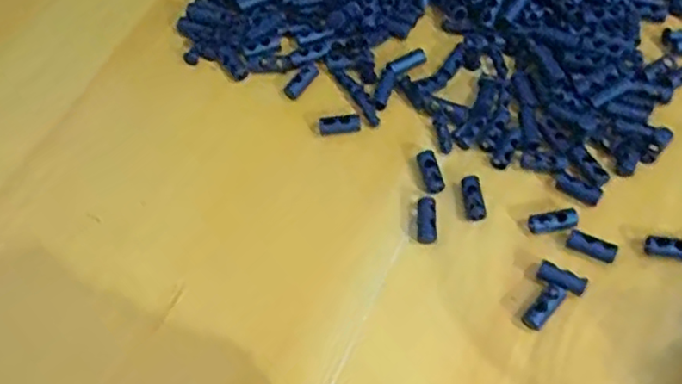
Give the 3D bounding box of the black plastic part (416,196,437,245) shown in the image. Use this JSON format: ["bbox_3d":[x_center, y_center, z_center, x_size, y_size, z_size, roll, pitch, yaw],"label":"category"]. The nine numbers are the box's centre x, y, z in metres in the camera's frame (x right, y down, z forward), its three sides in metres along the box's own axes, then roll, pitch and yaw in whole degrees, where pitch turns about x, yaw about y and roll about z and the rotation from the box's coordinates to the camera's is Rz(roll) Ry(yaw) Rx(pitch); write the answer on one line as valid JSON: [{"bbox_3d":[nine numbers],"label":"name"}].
[{"bbox_3d":[0.035,0.011,0.262,0.008,0.006,0.019,1,62,3],"label":"black plastic part"}]

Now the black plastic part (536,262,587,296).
[{"bbox_3d":[0.084,0.033,0.247,0.018,0.006,0.007,29,67,17],"label":"black plastic part"}]

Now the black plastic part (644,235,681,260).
[{"bbox_3d":[0.127,0.022,0.251,0.018,0.008,0.007,15,64,10],"label":"black plastic part"}]

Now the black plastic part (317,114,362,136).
[{"bbox_3d":[0.000,-0.029,0.285,0.019,0.007,0.008,-10,62,-2],"label":"black plastic part"}]

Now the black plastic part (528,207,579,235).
[{"bbox_3d":[0.085,0.012,0.258,0.019,0.006,0.007,-7,62,-1],"label":"black plastic part"}]

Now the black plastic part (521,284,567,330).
[{"bbox_3d":[0.076,0.043,0.242,0.008,0.006,0.019,38,70,20],"label":"black plastic part"}]

